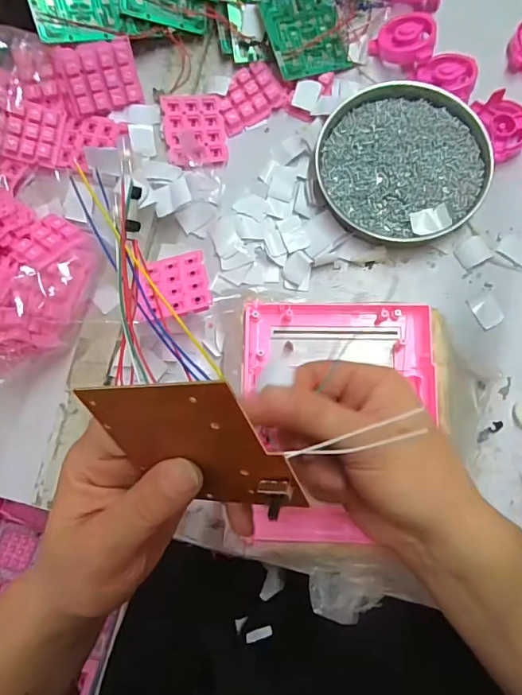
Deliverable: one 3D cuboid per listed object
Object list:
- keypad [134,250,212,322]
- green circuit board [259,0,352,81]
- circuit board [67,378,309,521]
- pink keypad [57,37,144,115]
[{"bbox_3d":[-0.062,-0.044,0.327,0.050,0.005,0.059,-13,51,-1],"label":"keypad"},{"bbox_3d":[0.039,-0.267,0.396,0.069,0.004,0.065,-21,95,-17],"label":"green circuit board"},{"bbox_3d":[-0.026,0.039,0.180,0.070,0.069,0.005,-6,37,29],"label":"circuit board"},{"bbox_3d":[-0.130,-0.223,0.384,0.057,0.050,0.010,-20,47,-16],"label":"pink keypad"}]

